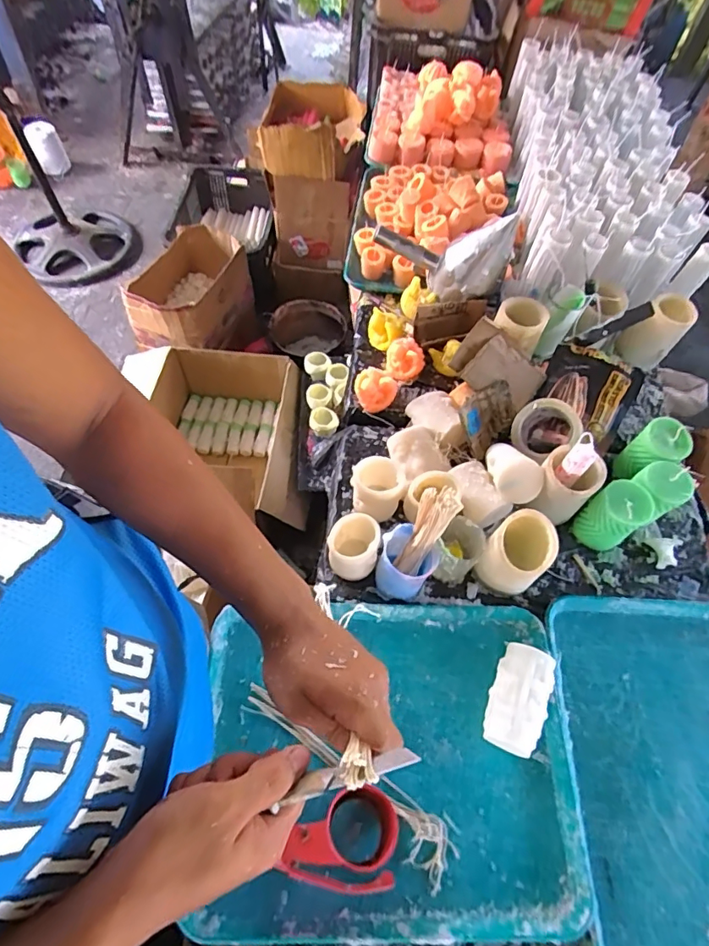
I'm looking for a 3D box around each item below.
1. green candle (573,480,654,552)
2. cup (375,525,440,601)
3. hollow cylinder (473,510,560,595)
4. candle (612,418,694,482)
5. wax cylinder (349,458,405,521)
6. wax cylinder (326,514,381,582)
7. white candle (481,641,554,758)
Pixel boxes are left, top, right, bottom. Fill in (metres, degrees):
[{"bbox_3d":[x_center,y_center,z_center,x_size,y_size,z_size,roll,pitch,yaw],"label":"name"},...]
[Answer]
[{"bbox_3d":[0.376,0.064,0.739,0.064,0.109,0.068,1,59,-2],"label":"green candle"},{"bbox_3d":[0.065,0.127,0.689,0.076,0.095,0.071,1,59,-2],"label":"cup"},{"bbox_3d":[0.219,0.116,0.697,0.077,0.107,0.091,32,62,15],"label":"hollow cylinder"},{"bbox_3d":[0.463,-0.031,0.790,0.072,0.093,0.073,3,59,-1],"label":"candle"},{"bbox_3d":[0.031,0.028,0.747,0.075,0.088,0.064,18,59,8],"label":"wax cylinder"},{"bbox_3d":[-0.002,0.107,0.698,0.066,0.093,0.061,1,59,-2],"label":"wax cylinder"},{"bbox_3d":[0.203,0.280,0.629,0.068,0.059,0.118,24,60,11],"label":"white candle"}]

